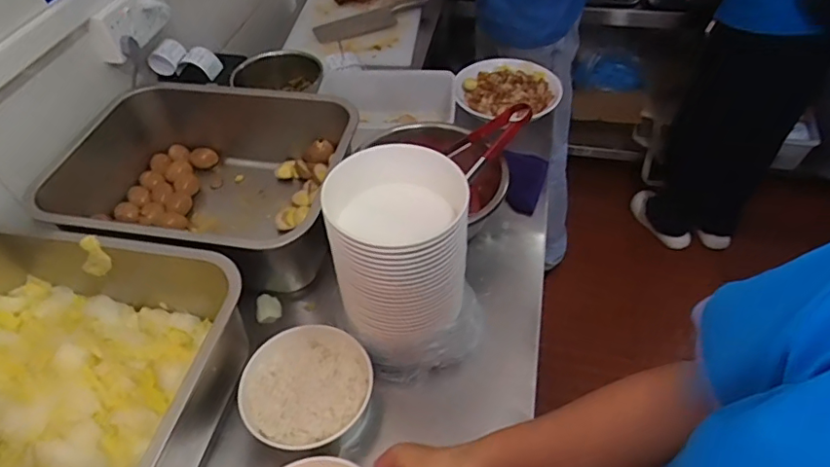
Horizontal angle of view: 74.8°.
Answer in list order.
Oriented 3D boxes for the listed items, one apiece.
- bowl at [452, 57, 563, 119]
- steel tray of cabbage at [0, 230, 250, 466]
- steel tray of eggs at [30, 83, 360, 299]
[{"bbox_3d":[0.182,-0.282,1.084,0.214,0.043,0.185,8,49,9],"label":"bowl"},{"bbox_3d":[-0.449,0.176,0.655,0.414,0.144,0.330,8,49,9],"label":"steel tray of cabbage"},{"bbox_3d":[-0.329,-0.075,0.884,0.404,0.158,0.353,10,49,10],"label":"steel tray of eggs"}]

